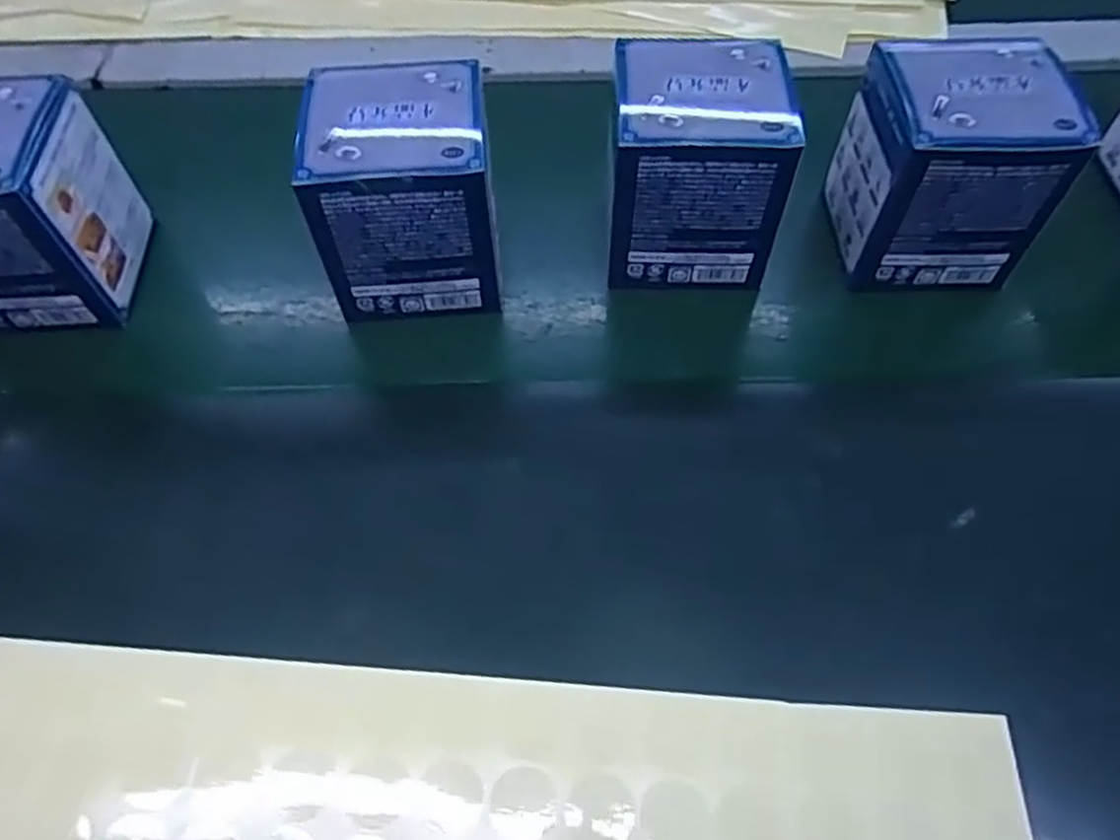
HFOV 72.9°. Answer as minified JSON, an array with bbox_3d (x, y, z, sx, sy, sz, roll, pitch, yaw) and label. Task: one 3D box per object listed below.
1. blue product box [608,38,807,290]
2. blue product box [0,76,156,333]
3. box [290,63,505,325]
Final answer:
[{"bbox_3d":[0.068,-0.125,0.380,0.088,0.097,0.082,0,59,3],"label":"blue product box"},{"bbox_3d":[-0.264,-0.102,0.359,0.081,0.098,0.083,-3,59,1],"label":"blue product box"},{"bbox_3d":[-0.075,-0.111,0.375,0.086,0.097,0.086,-5,59,0],"label":"box"}]

